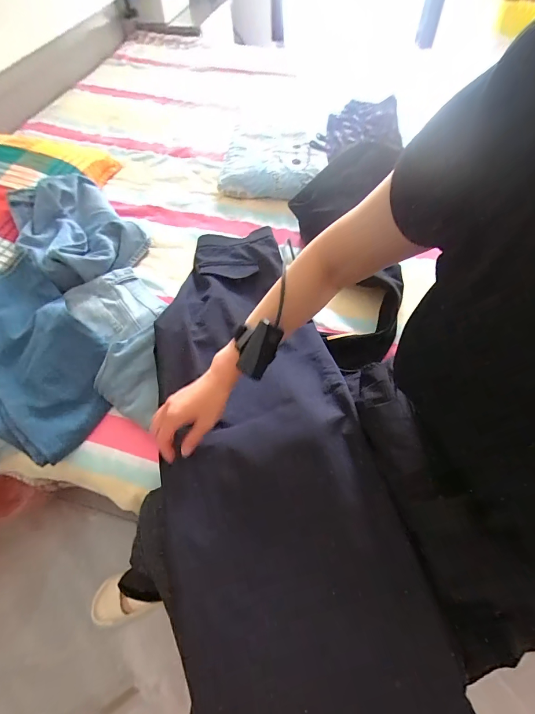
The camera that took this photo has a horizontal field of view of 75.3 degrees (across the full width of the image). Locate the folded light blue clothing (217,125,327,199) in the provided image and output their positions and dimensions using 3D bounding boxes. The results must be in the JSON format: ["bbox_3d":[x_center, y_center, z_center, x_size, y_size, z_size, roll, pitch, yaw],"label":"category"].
[{"bbox_3d":[0.017,-0.531,0.933,0.279,0.087,0.228,2,58,4],"label":"folded light blue clothing"}]

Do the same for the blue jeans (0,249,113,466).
[{"bbox_3d":[-0.472,-0.003,0.631,0.278,0.081,0.440,-40,64,-20],"label":"blue jeans"}]

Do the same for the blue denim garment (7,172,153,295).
[{"bbox_3d":[-0.449,-0.303,0.817,0.242,0.099,0.318,-41,65,-21],"label":"blue denim garment"}]

